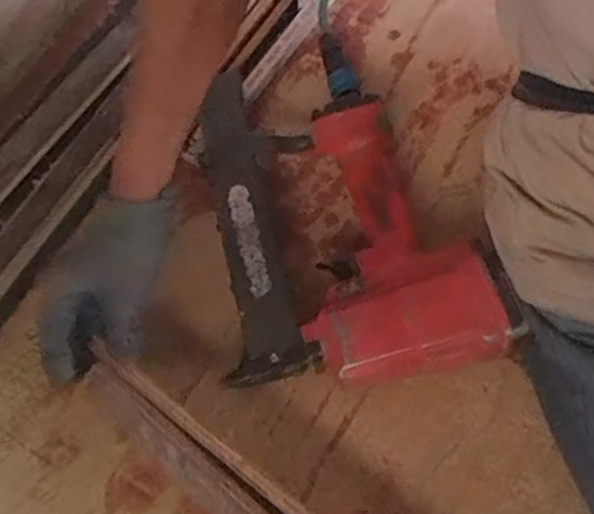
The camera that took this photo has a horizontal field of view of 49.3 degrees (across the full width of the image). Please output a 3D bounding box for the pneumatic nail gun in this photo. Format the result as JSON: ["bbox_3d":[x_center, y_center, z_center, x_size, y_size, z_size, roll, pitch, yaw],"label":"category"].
[{"bbox_3d":[0.030,-0.043,0.557,0.215,0.078,0.319,-13,68,-2],"label":"pneumatic nail gun"}]

